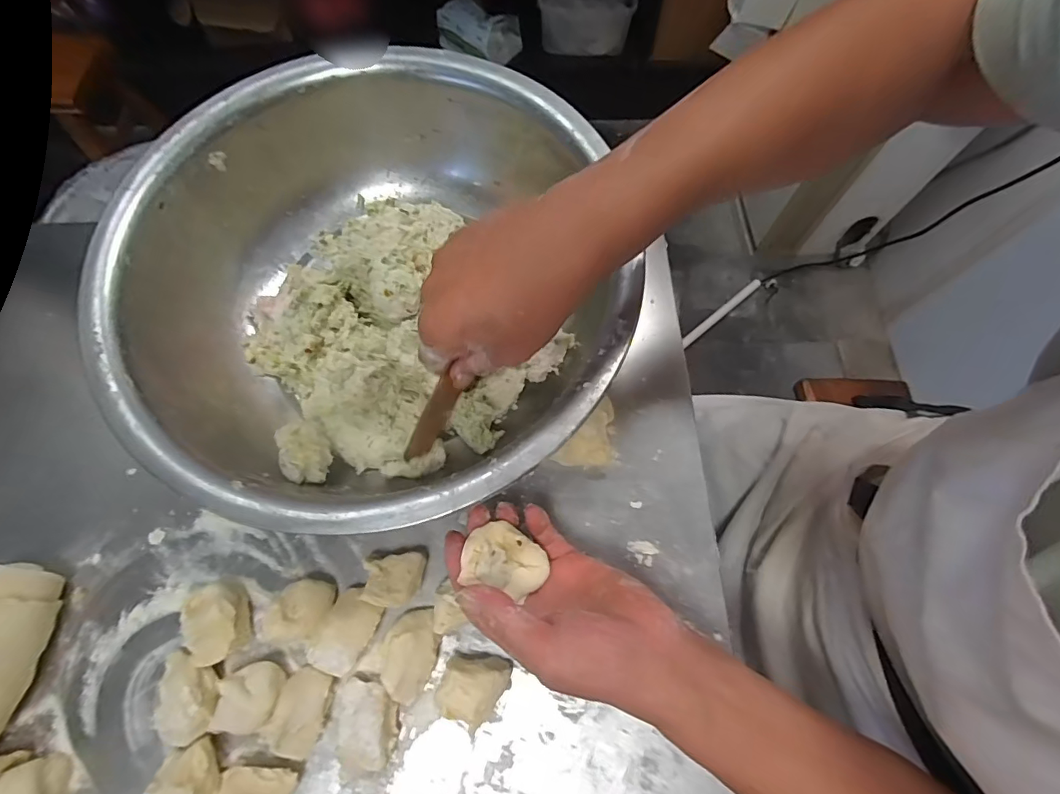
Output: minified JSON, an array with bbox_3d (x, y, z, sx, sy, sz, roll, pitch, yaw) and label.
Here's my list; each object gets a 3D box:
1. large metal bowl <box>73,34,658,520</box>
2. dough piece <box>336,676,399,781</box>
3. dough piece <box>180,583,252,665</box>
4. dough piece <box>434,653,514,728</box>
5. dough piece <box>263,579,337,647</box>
[{"bbox_3d":[-0.113,-0.087,0.404,0.370,0.138,0.378,1,68,-3],"label":"large metal bowl"},{"bbox_3d":[-0.114,0.227,0.335,0.040,0.032,0.055,-6,68,-6],"label":"dough piece"},{"bbox_3d":[-0.229,0.163,0.354,0.038,0.029,0.054,-29,72,-14],"label":"dough piece"},{"bbox_3d":[-0.040,0.204,0.342,0.044,0.027,0.044,18,68,4],"label":"dough piece"},{"bbox_3d":[-0.167,0.158,0.354,0.036,0.034,0.046,13,68,2],"label":"dough piece"}]

